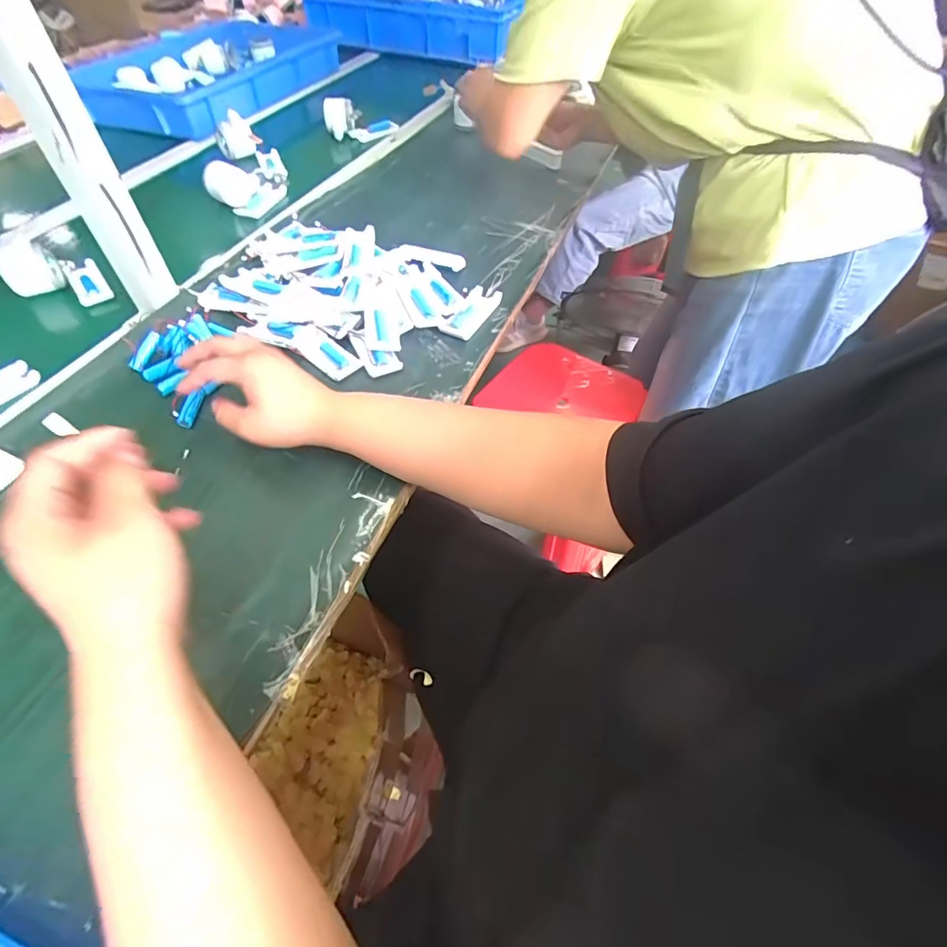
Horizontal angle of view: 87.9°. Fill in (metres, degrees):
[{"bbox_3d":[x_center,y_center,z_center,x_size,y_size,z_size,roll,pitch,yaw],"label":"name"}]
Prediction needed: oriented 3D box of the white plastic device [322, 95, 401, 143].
[{"bbox_3d":[-0.236,-0.732,1.029,0.154,0.067,0.051,0,52,-24],"label":"white plastic device"}]

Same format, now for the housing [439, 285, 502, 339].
[{"bbox_3d":[-0.001,-0.211,0.641,0.040,0.017,0.104,21,56,15],"label":"housing"}]

